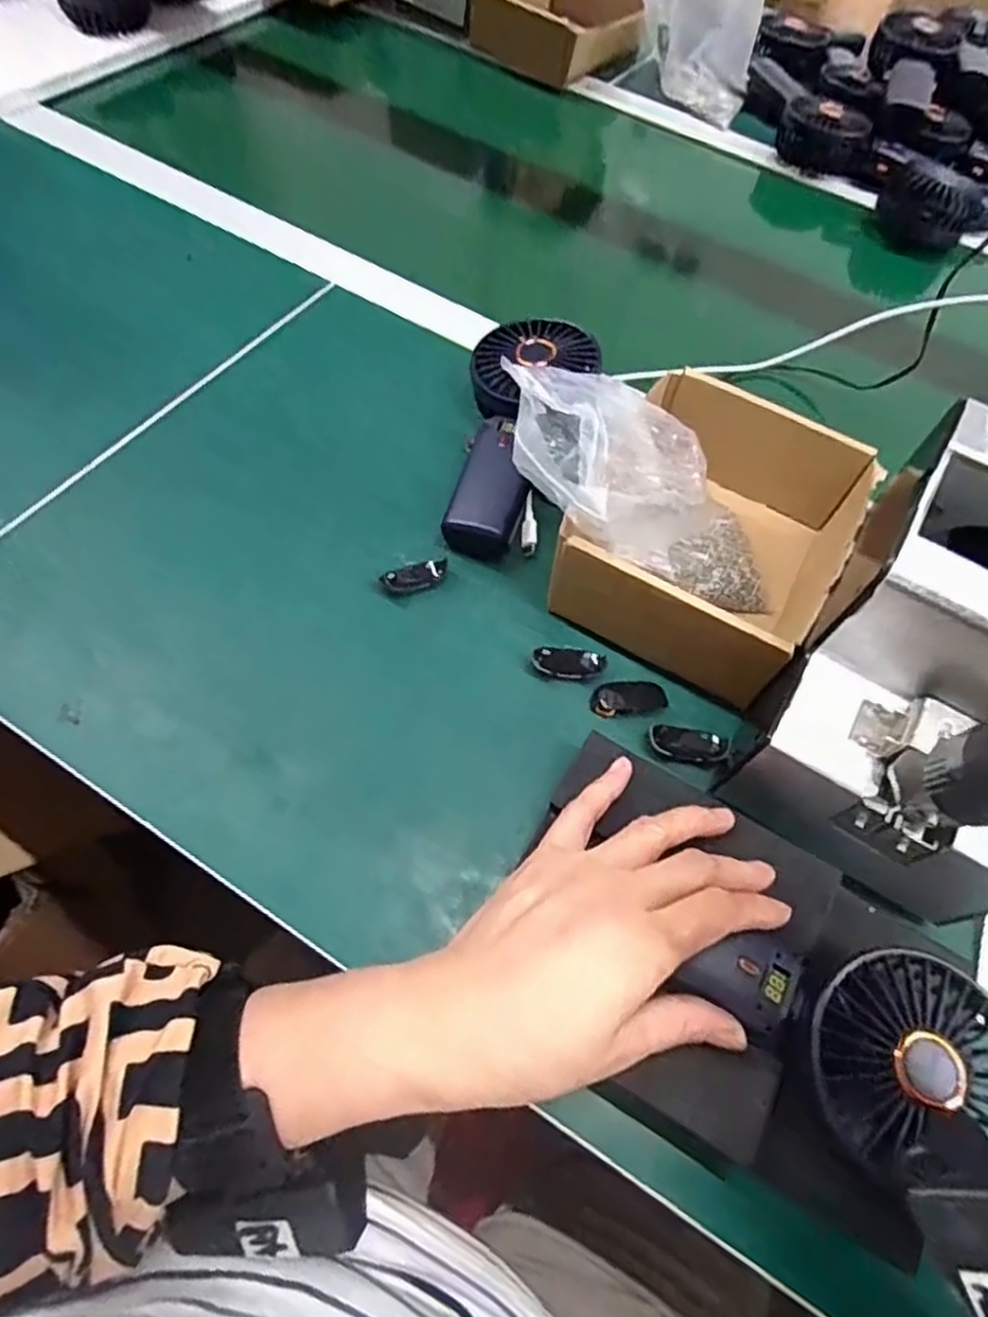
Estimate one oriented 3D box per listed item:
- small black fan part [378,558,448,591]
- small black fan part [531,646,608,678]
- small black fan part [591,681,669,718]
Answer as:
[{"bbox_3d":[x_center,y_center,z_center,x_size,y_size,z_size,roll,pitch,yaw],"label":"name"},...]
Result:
[{"bbox_3d":[-0.047,-0.049,0.430,0.040,0.006,0.017,-14,64,-14],"label":"small black fan part"},{"bbox_3d":[0.043,0.002,0.407,0.042,0.004,0.019,8,61,-2],"label":"small black fan part"},{"bbox_3d":[0.077,0.022,0.399,0.043,0.004,0.019,-2,61,-7],"label":"small black fan part"}]

